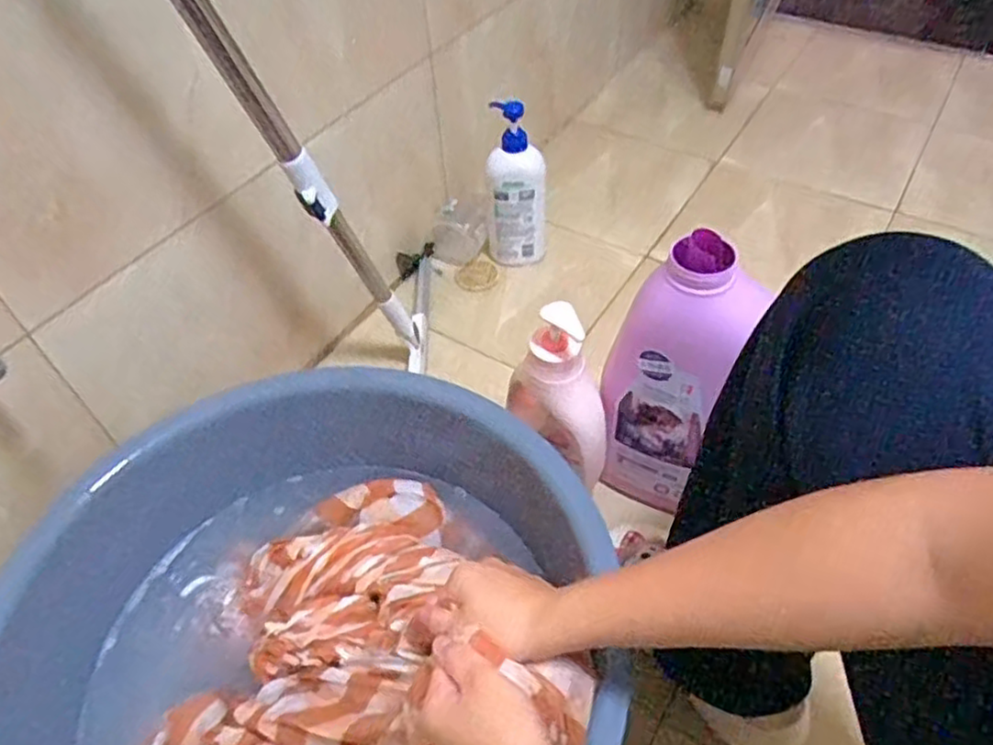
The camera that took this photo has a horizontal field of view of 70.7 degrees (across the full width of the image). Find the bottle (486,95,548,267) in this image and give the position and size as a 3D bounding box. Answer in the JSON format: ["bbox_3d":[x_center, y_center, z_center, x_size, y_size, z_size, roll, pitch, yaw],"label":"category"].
[{"bbox_3d":[0.030,-0.257,0.987,0.089,0.234,0.068,3,46,-1],"label":"bottle"}]

